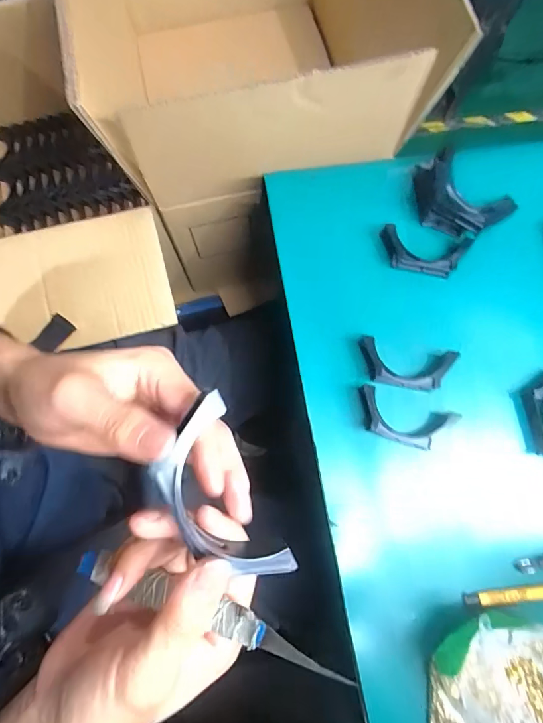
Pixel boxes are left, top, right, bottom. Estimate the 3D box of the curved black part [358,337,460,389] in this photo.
[{"bbox_3d":[0.128,0.004,0.391,0.088,0.019,0.040,11,76,2],"label":"curved black part"}]

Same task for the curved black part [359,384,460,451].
[{"bbox_3d":[0.124,0.055,0.380,0.090,0.026,0.040,18,77,4],"label":"curved black part"}]

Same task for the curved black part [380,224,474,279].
[{"bbox_3d":[0.159,-0.111,0.413,0.094,0.025,0.043,3,76,0],"label":"curved black part"}]

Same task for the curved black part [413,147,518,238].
[{"bbox_3d":[0.195,-0.169,0.424,0.107,0.040,0.060,28,78,6],"label":"curved black part"}]

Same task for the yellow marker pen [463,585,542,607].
[{"bbox_3d":[0.238,0.201,0.355,0.135,0.009,0.013,-6,76,-2],"label":"yellow marker pen"}]

